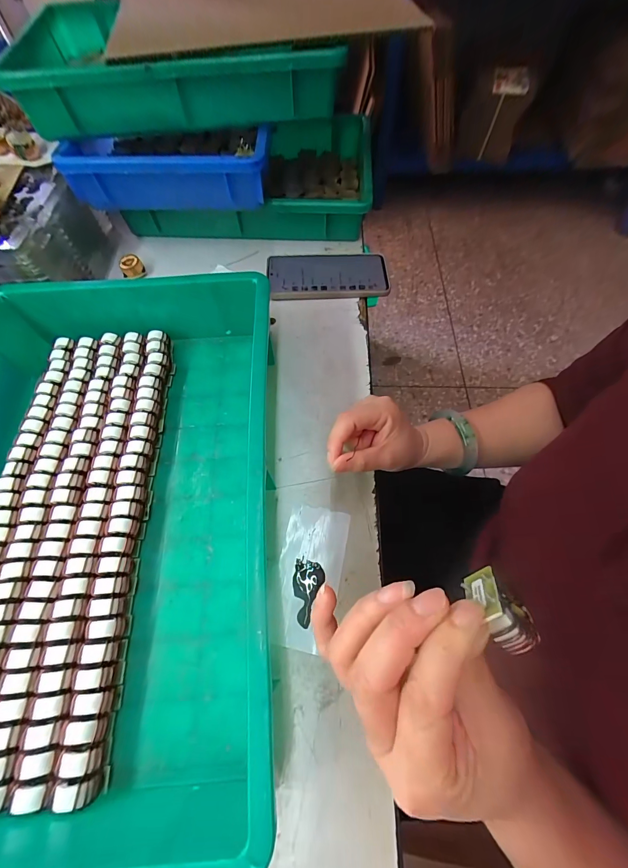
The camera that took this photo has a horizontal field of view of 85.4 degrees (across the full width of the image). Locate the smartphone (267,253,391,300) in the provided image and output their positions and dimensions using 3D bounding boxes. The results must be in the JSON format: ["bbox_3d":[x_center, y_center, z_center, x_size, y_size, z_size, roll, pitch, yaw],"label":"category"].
[{"bbox_3d":[0.018,-0.217,0.459,0.155,0.015,0.082,-3,62,-2],"label":"smartphone"}]

